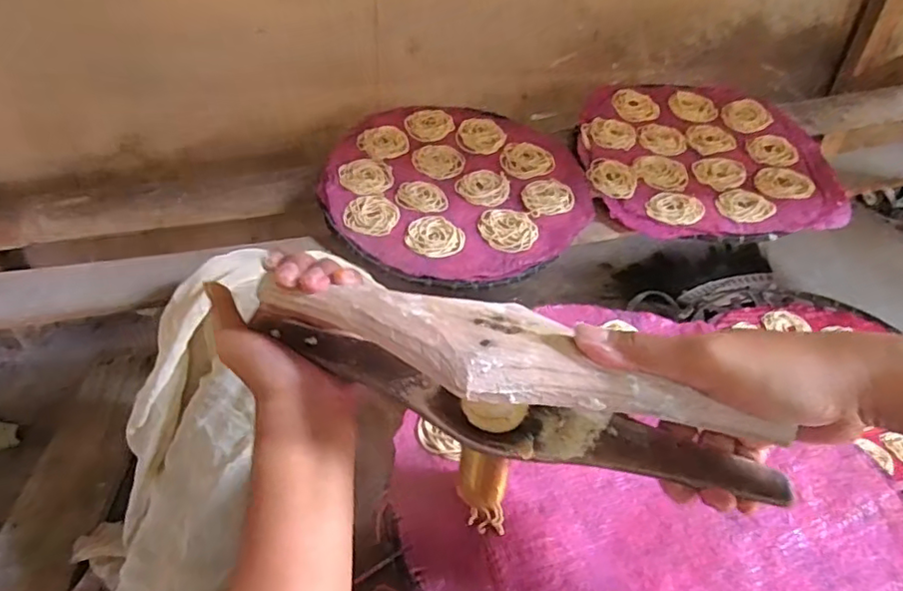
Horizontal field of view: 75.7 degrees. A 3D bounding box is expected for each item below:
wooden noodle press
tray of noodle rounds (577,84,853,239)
[{"bbox_3d":[0.019,0.060,0.333,0.306,0.105,0.055,17,44,15],"label":"wooden noodle press"},{"bbox_3d":[0.372,-0.206,0.854,0.353,0.025,0.326,-1,52,-3],"label":"tray of noodle rounds"}]

